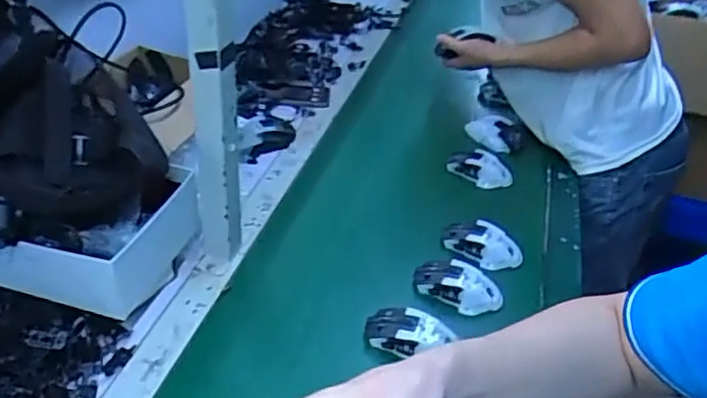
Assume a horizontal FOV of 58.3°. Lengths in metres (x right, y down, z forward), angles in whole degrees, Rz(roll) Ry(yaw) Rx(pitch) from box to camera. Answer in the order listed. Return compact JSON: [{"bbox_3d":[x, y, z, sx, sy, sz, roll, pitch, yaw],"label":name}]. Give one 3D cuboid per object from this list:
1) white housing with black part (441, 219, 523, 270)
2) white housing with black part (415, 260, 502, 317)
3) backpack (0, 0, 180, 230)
[{"bbox_3d":[0.179,0.063,0.890,0.114,0.045,0.057,17,38,17],"label":"white housing with black part"},{"bbox_3d":[0.134,0.111,0.817,0.113,0.030,0.055,16,37,16],"label":"white housing with black part"},{"bbox_3d":[-0.325,-0.082,0.660,0.193,0.180,0.229,-26,46,-35],"label":"backpack"}]

